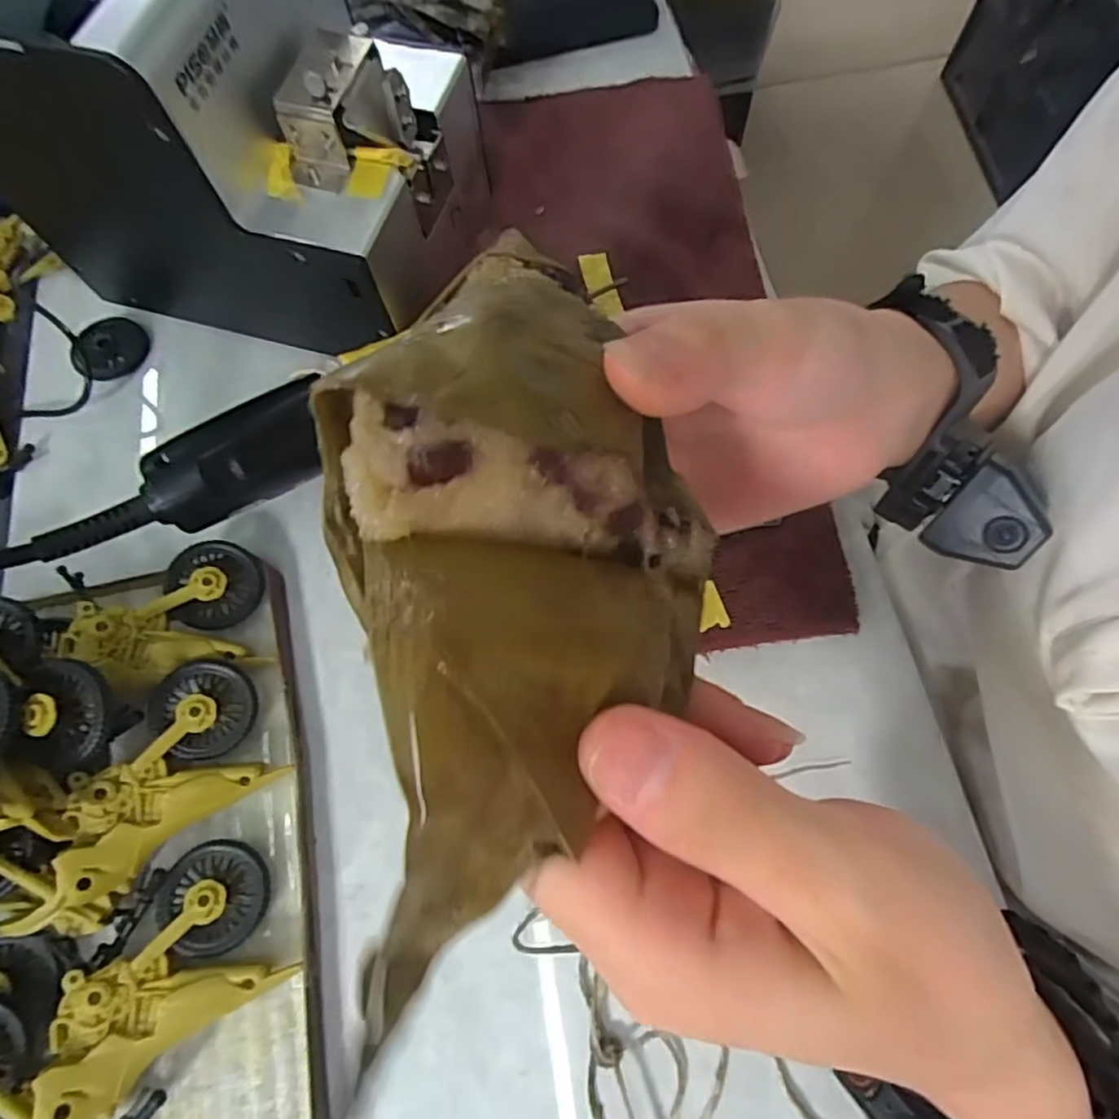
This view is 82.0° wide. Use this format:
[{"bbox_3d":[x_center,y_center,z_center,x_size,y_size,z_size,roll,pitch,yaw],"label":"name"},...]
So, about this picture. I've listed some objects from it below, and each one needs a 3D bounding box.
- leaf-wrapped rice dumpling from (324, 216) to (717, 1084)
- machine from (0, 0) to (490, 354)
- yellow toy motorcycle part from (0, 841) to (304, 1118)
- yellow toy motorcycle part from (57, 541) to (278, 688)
[{"bbox_3d":[-0.009,-0.006,0.133,0.074,0.045,0.112,-6,77,-30],"label":"leaf-wrapped rice dumpling"},{"bbox_3d":[-0.145,-0.195,0.289,0.179,0.144,0.123,15,72,8],"label":"machine"},{"bbox_3d":[-0.146,0.153,0.224,0.060,0.016,0.105,35,63,13],"label":"yellow toy motorcycle part"},{"bbox_3d":[-0.165,0.023,0.277,0.068,0.038,0.056,-16,71,-3],"label":"yellow toy motorcycle part"}]

